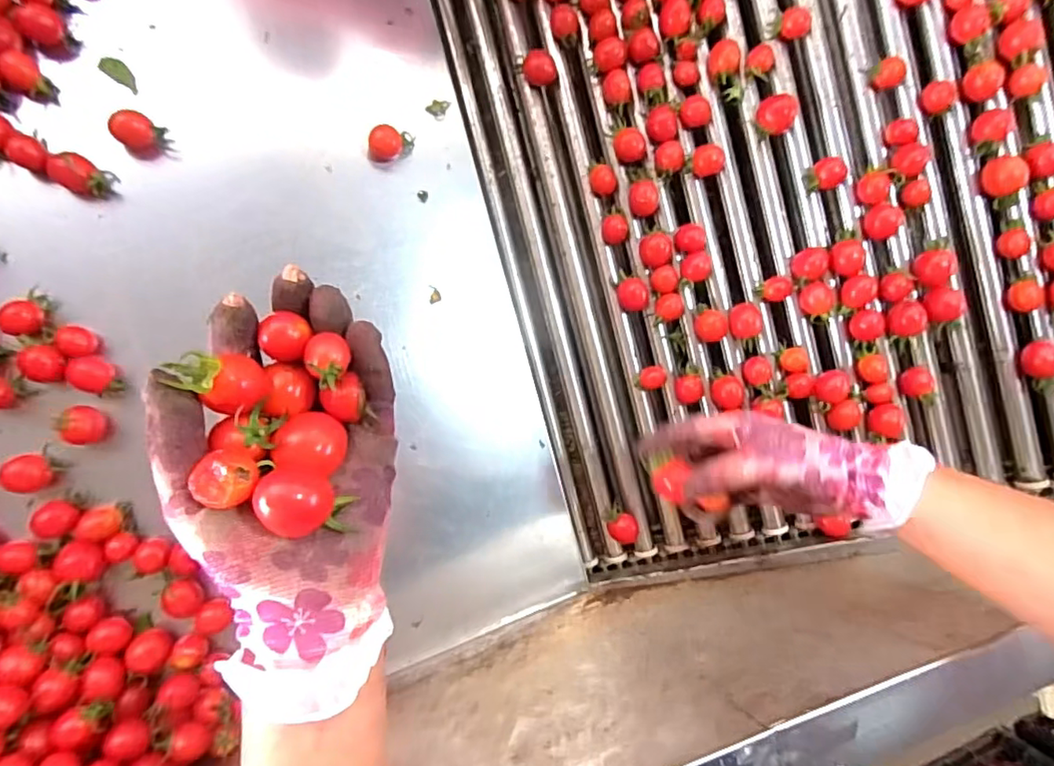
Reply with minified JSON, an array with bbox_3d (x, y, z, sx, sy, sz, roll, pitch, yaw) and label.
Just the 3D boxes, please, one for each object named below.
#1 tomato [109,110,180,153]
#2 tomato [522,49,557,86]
[{"bbox_3d":[-0.308,-0.199,0.457,0.032,0.028,0.025,-16,92,-1],"label":"tomato"},{"bbox_3d":[0.012,-0.298,0.545,0.031,0.025,0.034,3,92,-2],"label":"tomato"}]

